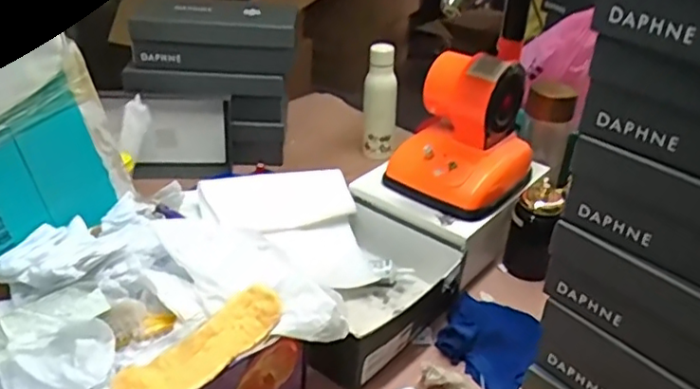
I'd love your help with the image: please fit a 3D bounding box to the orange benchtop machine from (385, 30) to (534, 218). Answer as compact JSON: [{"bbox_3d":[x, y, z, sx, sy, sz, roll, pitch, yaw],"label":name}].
[{"bbox_3d":[0.179,-0.106,1.002,0.179,0.200,0.185,25,38,30],"label":"orange benchtop machine"}]

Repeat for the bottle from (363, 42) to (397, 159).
[{"bbox_3d":[0.061,-0.183,1.283,0.069,0.222,0.057,5,32,1],"label":"bottle"}]

